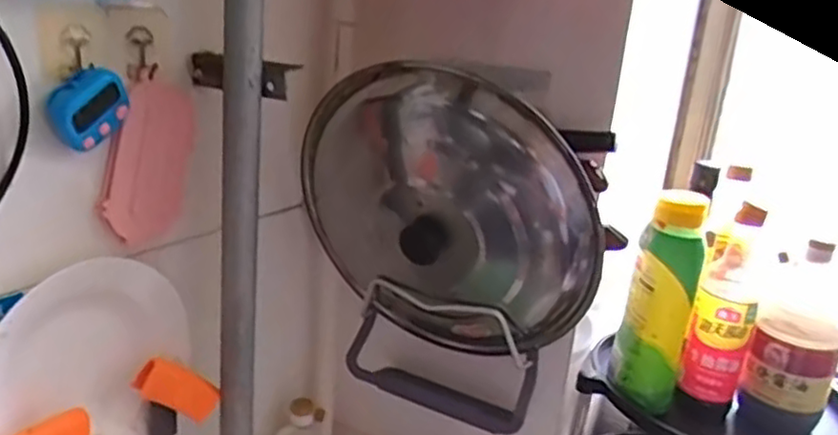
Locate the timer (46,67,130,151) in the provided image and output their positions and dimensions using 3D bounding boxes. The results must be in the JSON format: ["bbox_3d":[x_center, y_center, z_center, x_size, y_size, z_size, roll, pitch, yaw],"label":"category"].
[{"bbox_3d":[-0.258,-0.083,0.537,0.019,0.052,0.062,24,63,22],"label":"timer"}]

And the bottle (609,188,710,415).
[{"bbox_3d":[0.257,0.088,0.736,0.070,0.232,0.062,13,18,21],"label":"bottle"}]

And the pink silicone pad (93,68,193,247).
[{"bbox_3d":[-0.237,-0.052,0.607,0.009,0.145,0.082,12,6,29],"label":"pink silicone pad"}]

